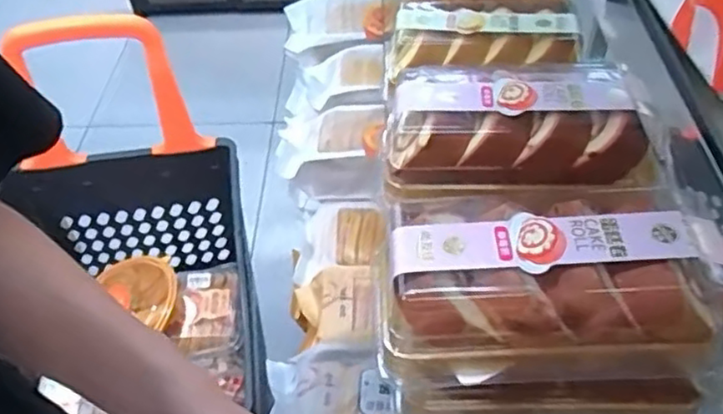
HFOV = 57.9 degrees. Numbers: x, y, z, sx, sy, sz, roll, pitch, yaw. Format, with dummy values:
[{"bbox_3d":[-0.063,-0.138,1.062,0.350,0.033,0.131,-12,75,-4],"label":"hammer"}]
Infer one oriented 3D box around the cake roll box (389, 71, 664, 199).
[{"bbox_3d":[0.114,-0.061,0.485,0.186,0.066,0.088,5,48,8],"label":"cake roll box"}]

